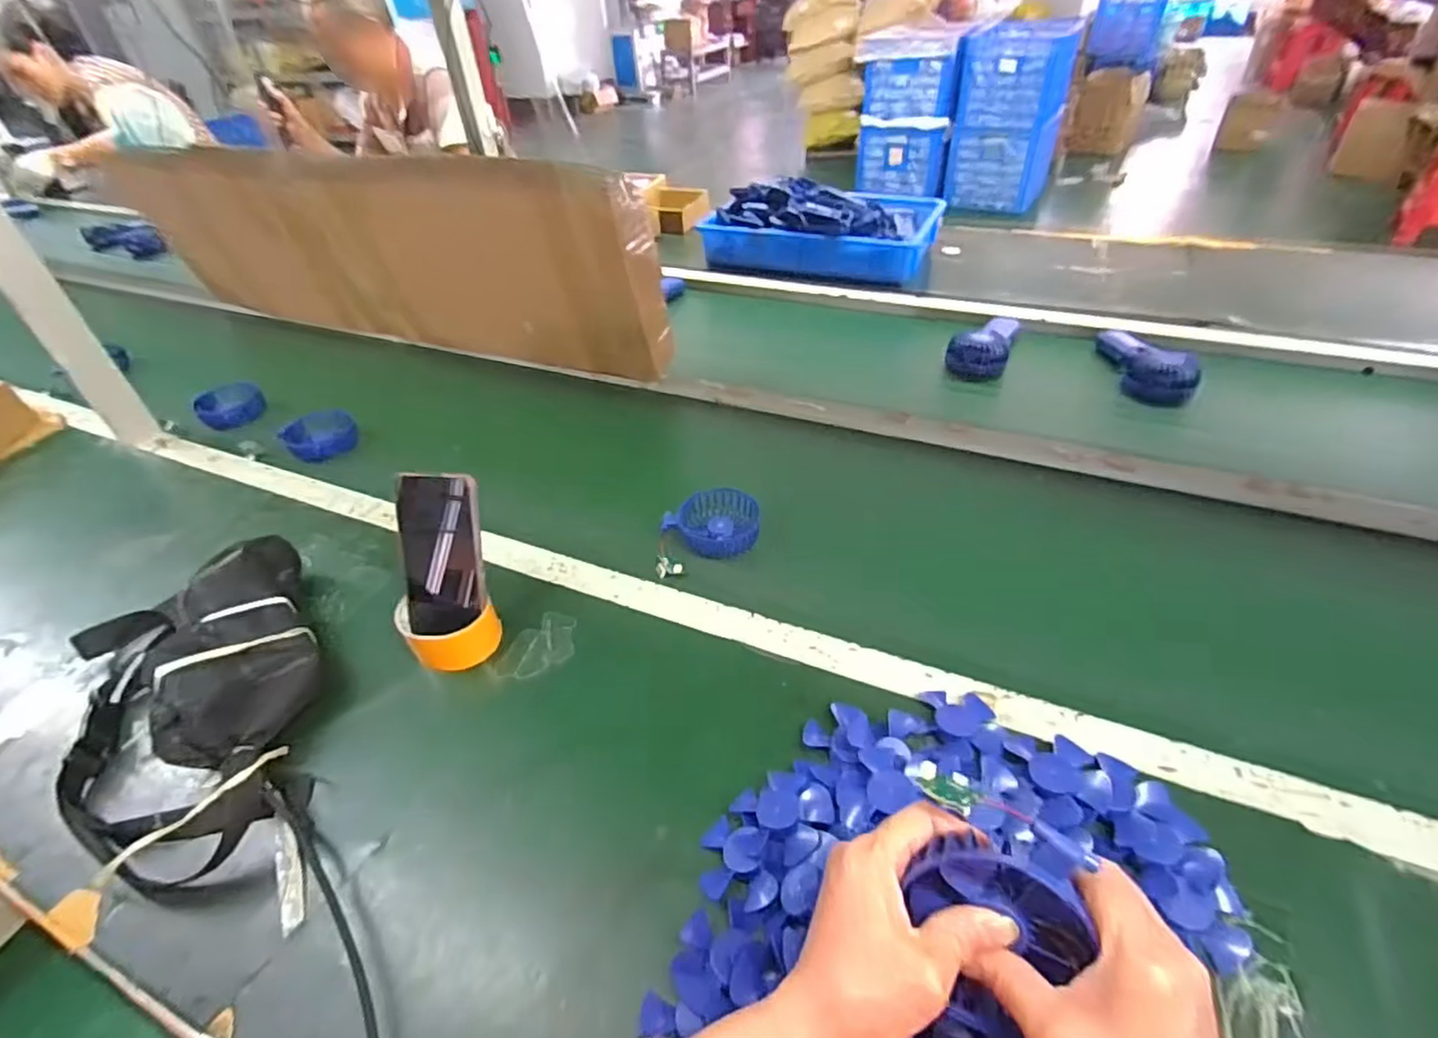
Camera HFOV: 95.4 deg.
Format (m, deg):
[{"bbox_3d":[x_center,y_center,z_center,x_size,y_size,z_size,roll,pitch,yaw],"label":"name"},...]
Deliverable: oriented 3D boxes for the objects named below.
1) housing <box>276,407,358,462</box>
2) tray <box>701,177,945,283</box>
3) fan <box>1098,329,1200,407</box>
[{"bbox_3d":[-0.554,-0.118,0.915,0.088,0.027,0.087,-2,44,2],"label":"housing"},{"bbox_3d":[0.198,-0.567,1.246,0.415,0.119,0.247,12,44,18],"label":"tray"},{"bbox_3d":[0.604,-0.225,0.951,0.058,0.079,0.174,-14,45,-11],"label":"fan"}]

